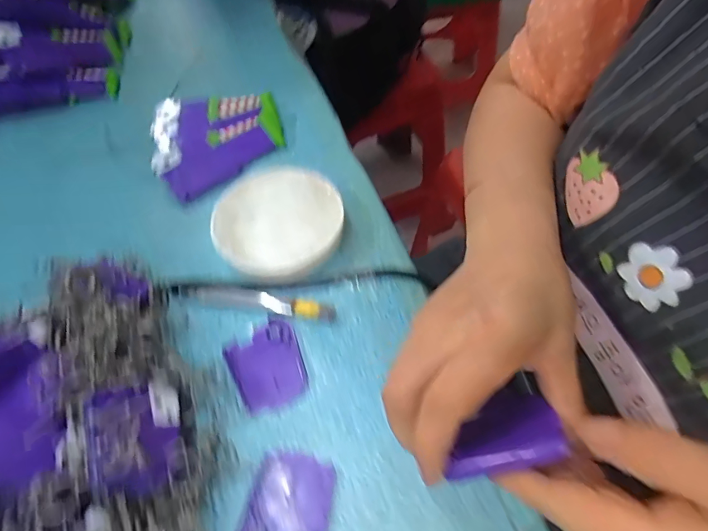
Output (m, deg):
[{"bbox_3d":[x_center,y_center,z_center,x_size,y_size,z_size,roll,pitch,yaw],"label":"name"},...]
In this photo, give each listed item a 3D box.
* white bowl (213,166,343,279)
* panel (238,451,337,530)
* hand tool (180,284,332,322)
[{"bbox_3d":[-0.062,-0.036,0.364,0.102,0.023,0.105,-2,59,3],"label":"white bowl"},{"bbox_3d":[-0.040,0.149,0.267,0.051,0.004,0.061,6,60,8],"label":"panel"},{"bbox_3d":[-0.076,0.026,0.339,0.123,0.008,0.016,9,60,10],"label":"hand tool"}]

